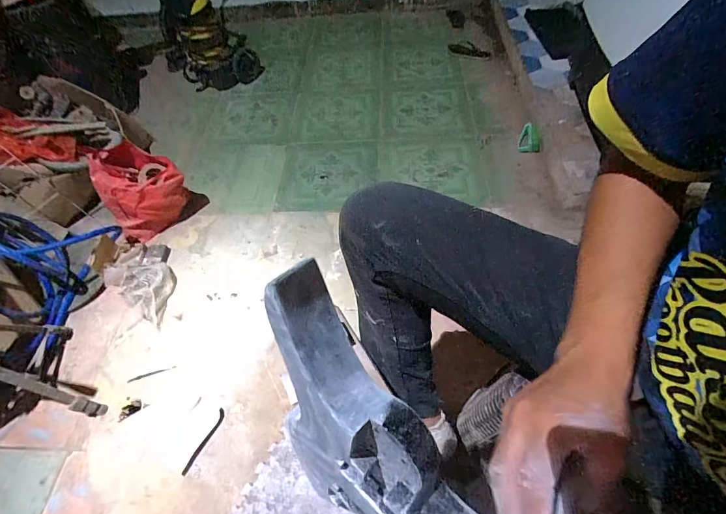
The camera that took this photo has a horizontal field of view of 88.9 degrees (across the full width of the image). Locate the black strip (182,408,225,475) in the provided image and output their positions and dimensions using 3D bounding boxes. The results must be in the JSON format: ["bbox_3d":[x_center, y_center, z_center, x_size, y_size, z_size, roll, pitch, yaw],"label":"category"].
[{"bbox_3d":[-0.241,0.279,0.562,0.013,0.004,0.097,21,60,17],"label":"black strip"}]

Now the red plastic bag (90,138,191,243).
[{"bbox_3d":[-0.747,-0.223,1.270,0.260,0.260,0.166,-25,58,-12],"label":"red plastic bag"}]

